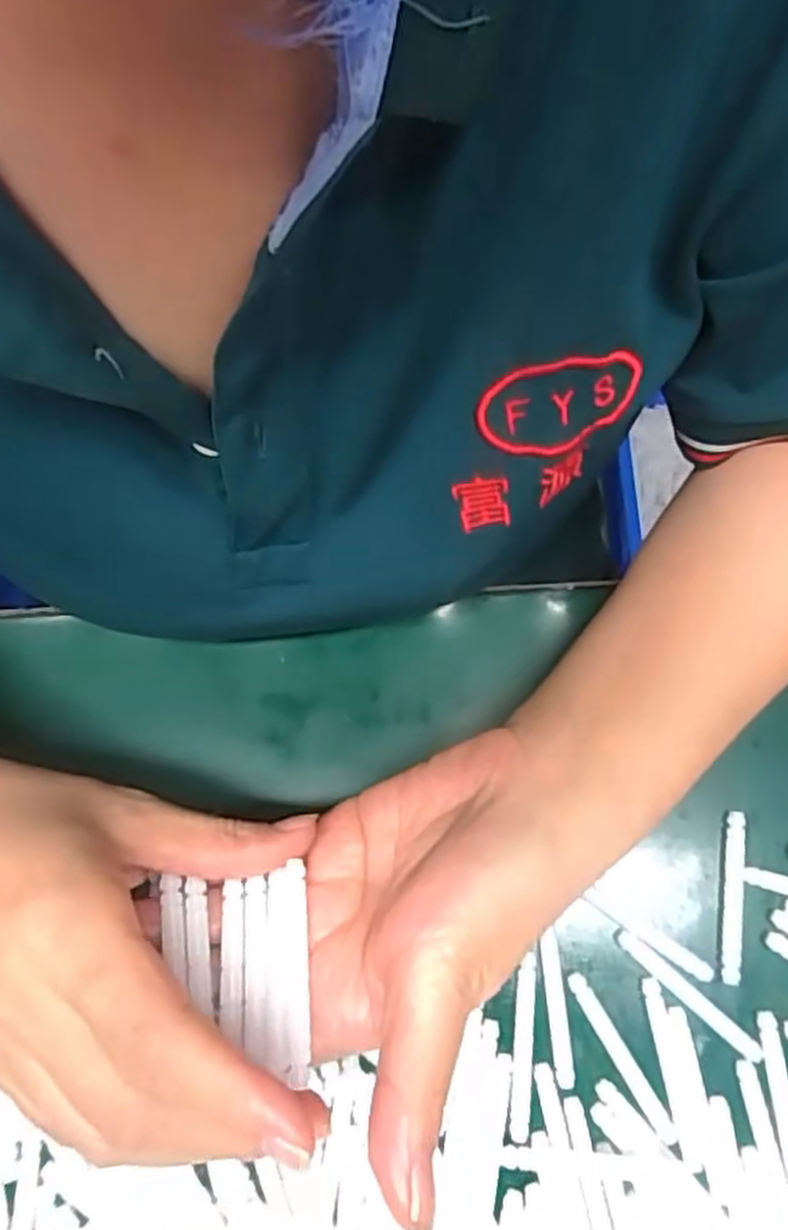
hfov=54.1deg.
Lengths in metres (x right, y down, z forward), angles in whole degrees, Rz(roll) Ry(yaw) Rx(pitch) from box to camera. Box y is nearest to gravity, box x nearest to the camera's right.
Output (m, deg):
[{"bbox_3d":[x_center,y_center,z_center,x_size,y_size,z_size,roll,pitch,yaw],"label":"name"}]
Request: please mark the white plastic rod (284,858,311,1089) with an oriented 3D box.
[{"bbox_3d":[-0.027,0.097,0.214,0.006,0.004,0.056,-6,54,-1],"label":"white plastic rod"}]

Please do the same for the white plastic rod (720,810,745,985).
[{"bbox_3d":[0.121,0.100,0.274,0.007,0.004,0.057,8,73,3],"label":"white plastic rod"}]

